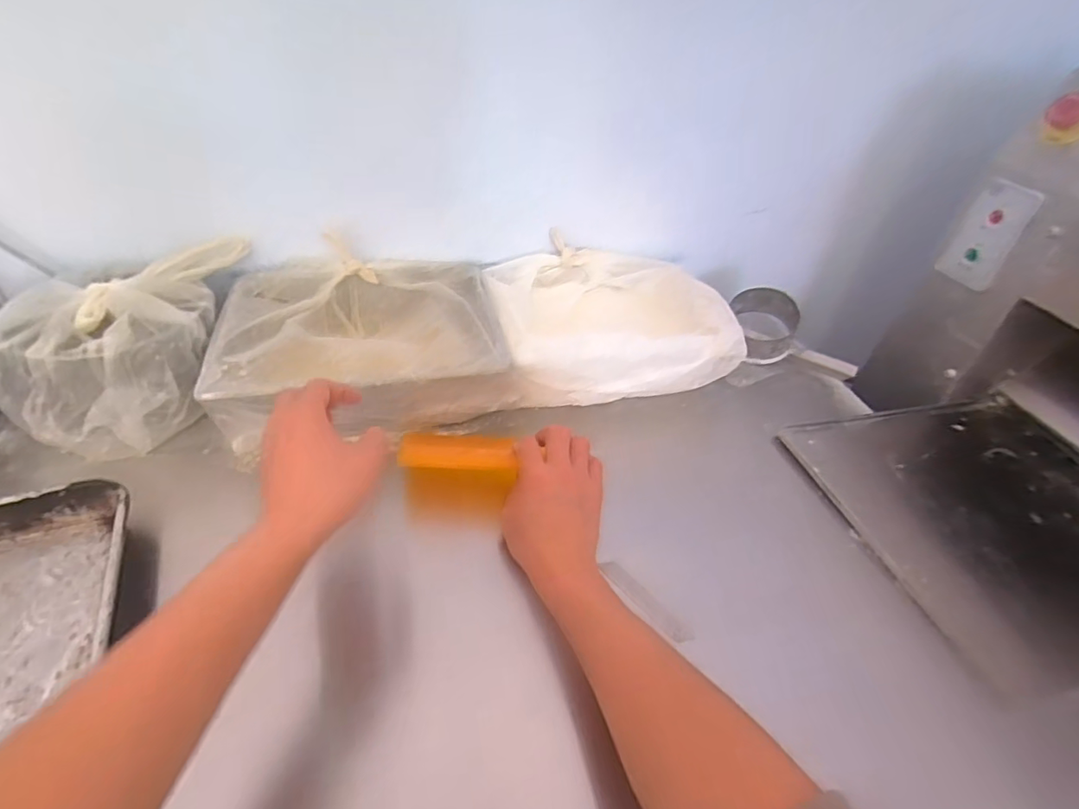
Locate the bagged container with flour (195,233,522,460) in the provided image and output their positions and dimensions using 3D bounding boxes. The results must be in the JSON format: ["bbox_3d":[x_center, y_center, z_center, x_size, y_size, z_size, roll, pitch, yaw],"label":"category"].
[{"bbox_3d":[-0.215,-0.081,0.684,0.320,0.107,0.264,-6,42,-14],"label":"bagged container with flour"}]

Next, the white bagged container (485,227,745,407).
[{"bbox_3d":[0.093,-0.106,0.764,0.312,0.119,0.241,-7,39,-11],"label":"white bagged container"}]

